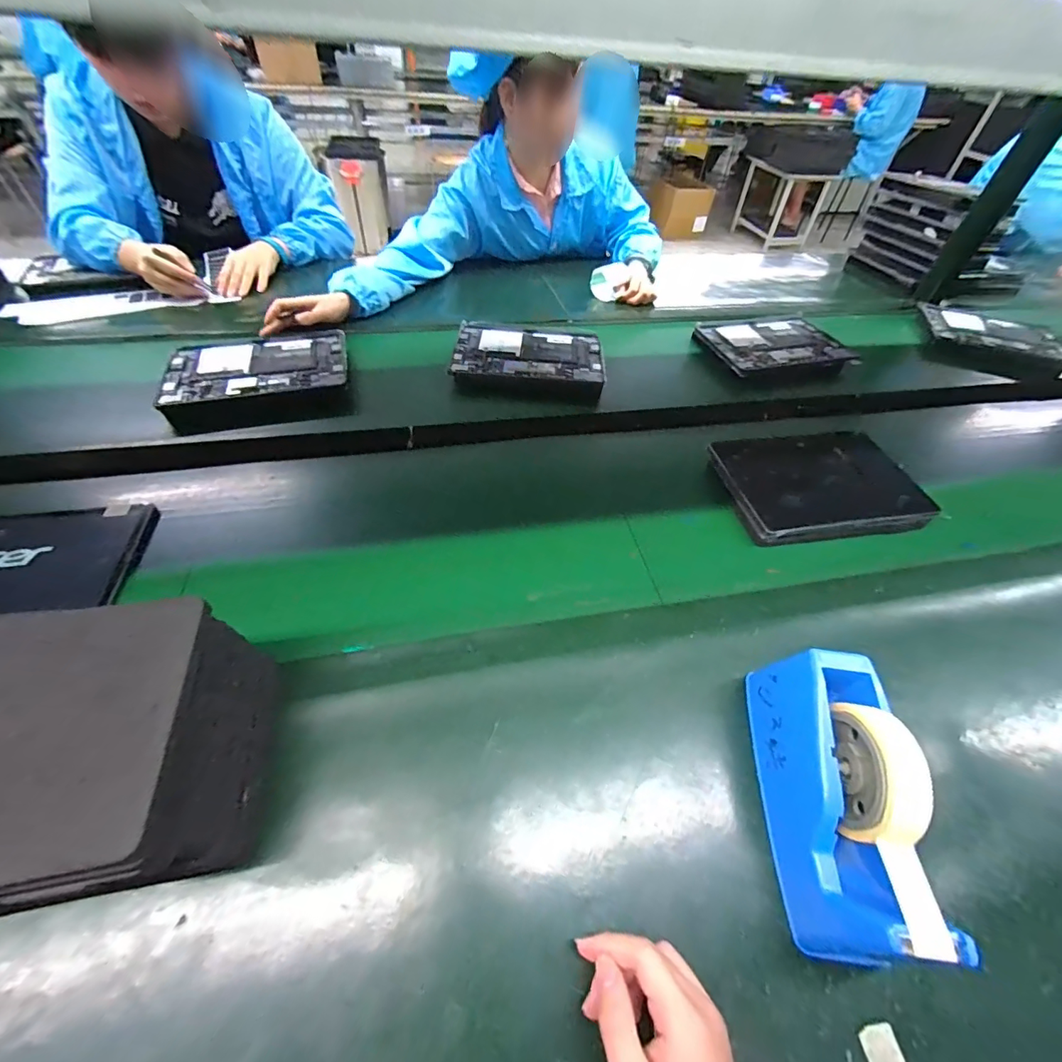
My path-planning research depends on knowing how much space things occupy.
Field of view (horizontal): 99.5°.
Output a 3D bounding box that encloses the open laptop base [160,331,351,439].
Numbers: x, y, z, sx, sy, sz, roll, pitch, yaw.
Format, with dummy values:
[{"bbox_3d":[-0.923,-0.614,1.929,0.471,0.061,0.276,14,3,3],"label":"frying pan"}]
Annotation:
[{"bbox_3d":[-0.418,-0.246,0.702,0.252,0.040,0.177,-15,54,-16],"label":"open laptop base"}]

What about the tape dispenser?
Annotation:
[{"bbox_3d":[0.233,0.199,0.341,0.067,0.107,0.199,7,52,1],"label":"tape dispenser"}]

